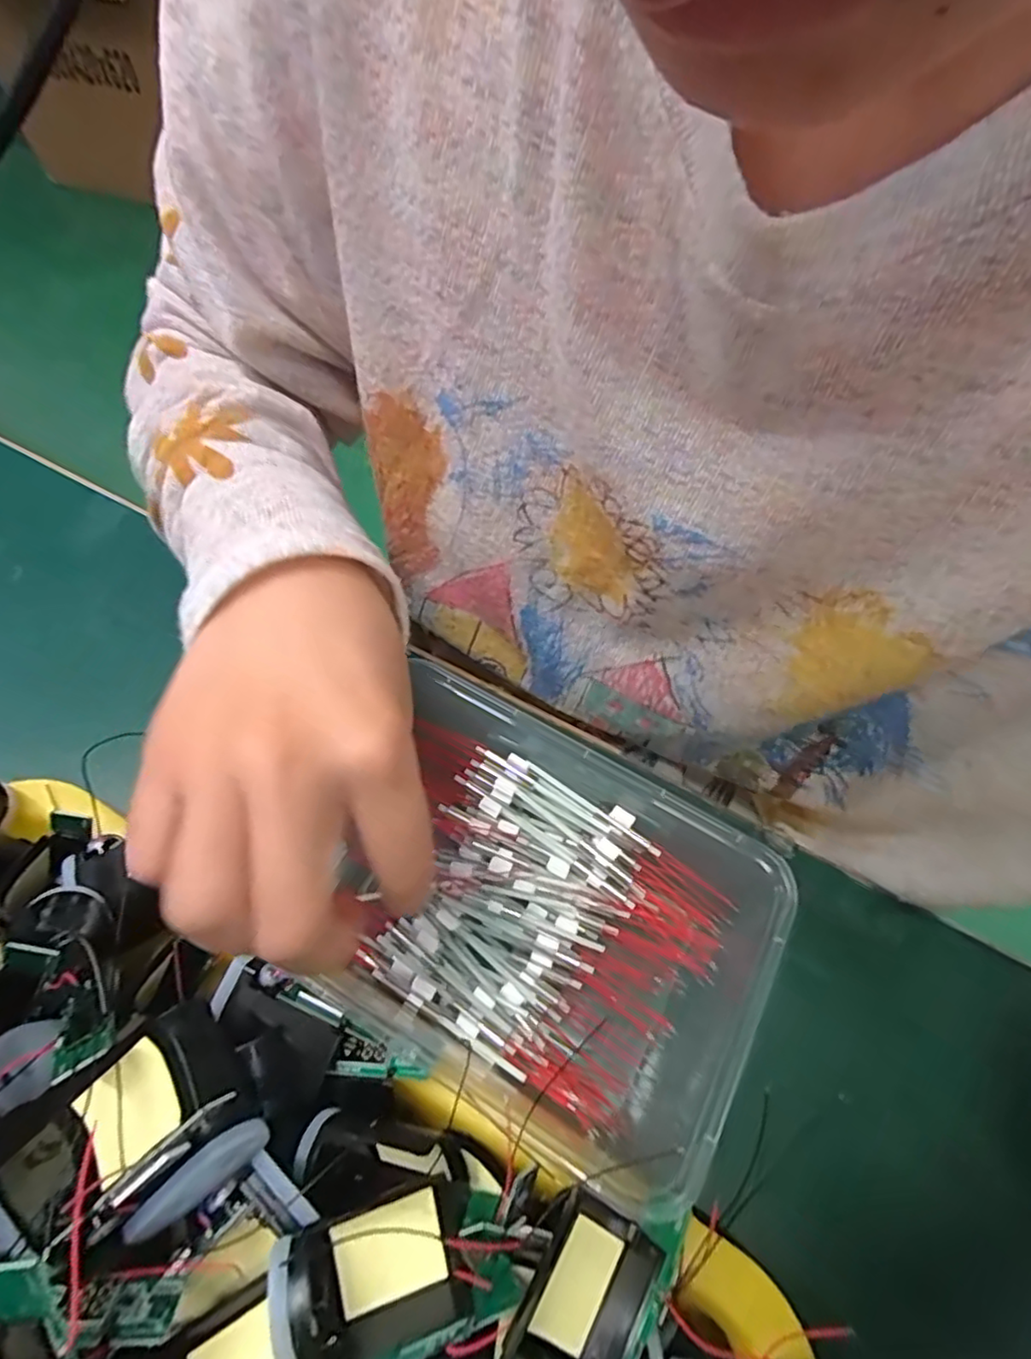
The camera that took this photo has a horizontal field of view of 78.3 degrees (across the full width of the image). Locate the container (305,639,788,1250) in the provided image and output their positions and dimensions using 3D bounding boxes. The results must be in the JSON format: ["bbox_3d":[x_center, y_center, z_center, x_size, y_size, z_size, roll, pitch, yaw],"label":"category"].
[{"bbox_3d":[0.010,0.080,0.226,0.150,0.053,0.115,29,62,13],"label":"container"}]

